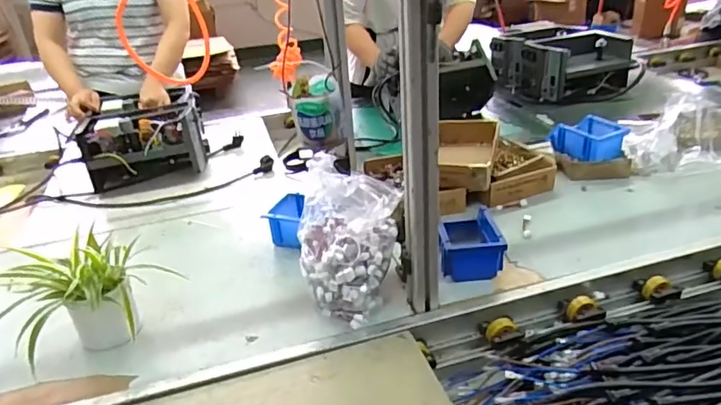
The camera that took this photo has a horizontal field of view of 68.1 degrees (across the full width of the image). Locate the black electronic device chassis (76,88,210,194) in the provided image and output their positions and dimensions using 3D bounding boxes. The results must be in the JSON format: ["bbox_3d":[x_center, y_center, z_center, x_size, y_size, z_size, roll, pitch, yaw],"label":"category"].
[{"bbox_3d":[-0.575,-0.169,1.455,0.299,0.180,0.284,-12,29,-14],"label":"black electronic device chassis"}]

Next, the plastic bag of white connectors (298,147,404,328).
[{"bbox_3d":[-0.018,0.066,0.849,0.157,0.198,0.182,-4,31,-2],"label":"plastic bag of white connectors"}]

